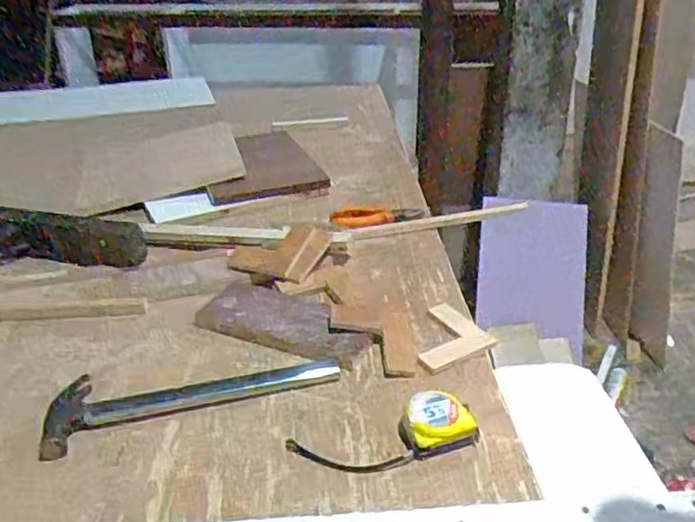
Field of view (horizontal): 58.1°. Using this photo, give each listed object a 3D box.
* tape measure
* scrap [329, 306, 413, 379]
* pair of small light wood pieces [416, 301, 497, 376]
[{"bbox_3d":[0.035,0.174,0.634,0.184,0.030,0.066,-7,29,-11],"label":"tape measure"},{"bbox_3d":[0.029,0.091,0.775,0.099,0.015,0.123,0,29,0],"label":"scrap"},{"bbox_3d":[0.118,0.094,0.789,0.105,0.009,0.098,-19,33,-29],"label":"pair of small light wood pieces"}]

